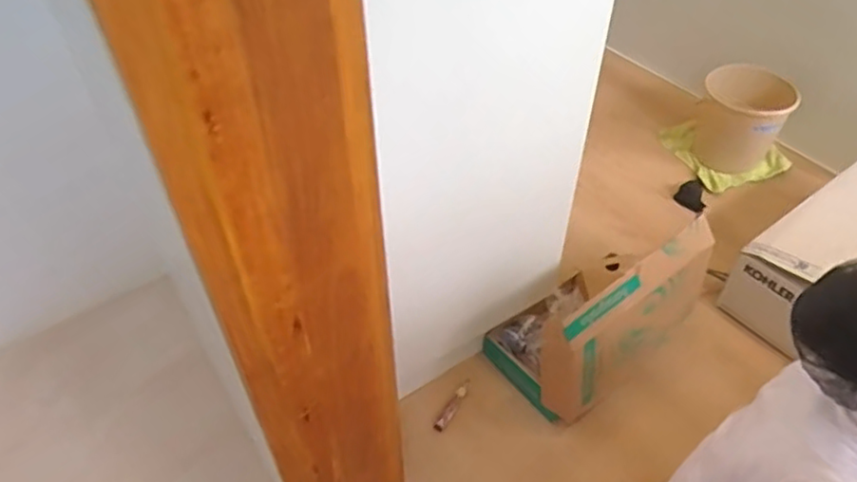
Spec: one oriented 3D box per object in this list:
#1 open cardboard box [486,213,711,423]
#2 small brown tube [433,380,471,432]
[{"bbox_3d":[0.397,0.142,1.469,0.475,0.341,0.290,-28,52,-24],"label":"open cardboard box"},{"bbox_3d":[0.060,0.386,1.483,0.026,0.023,0.162,21,50,20],"label":"small brown tube"}]

